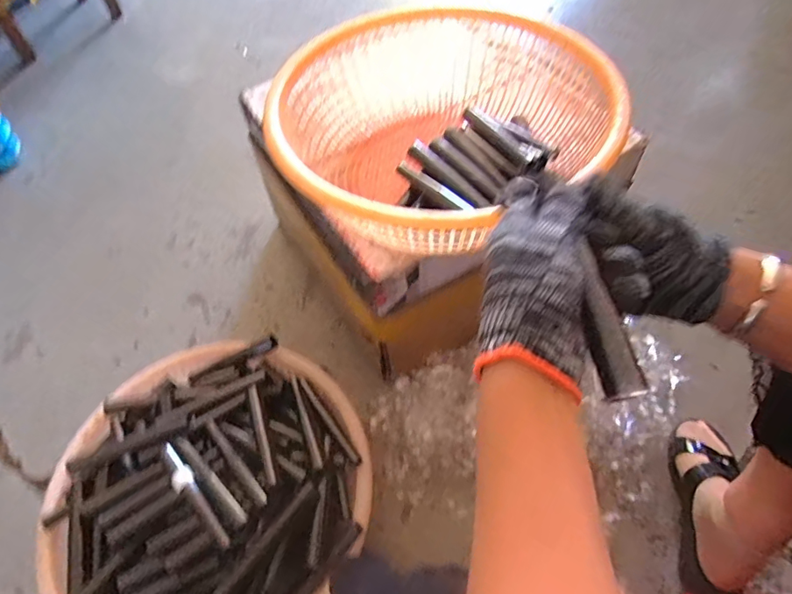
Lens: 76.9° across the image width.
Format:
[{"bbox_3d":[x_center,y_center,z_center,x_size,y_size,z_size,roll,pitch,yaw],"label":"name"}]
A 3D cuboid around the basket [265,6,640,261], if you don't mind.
[{"bbox_3d":[0.059,-0.212,0.641,0.417,0.142,0.382,-1,57,2],"label":"basket"}]

